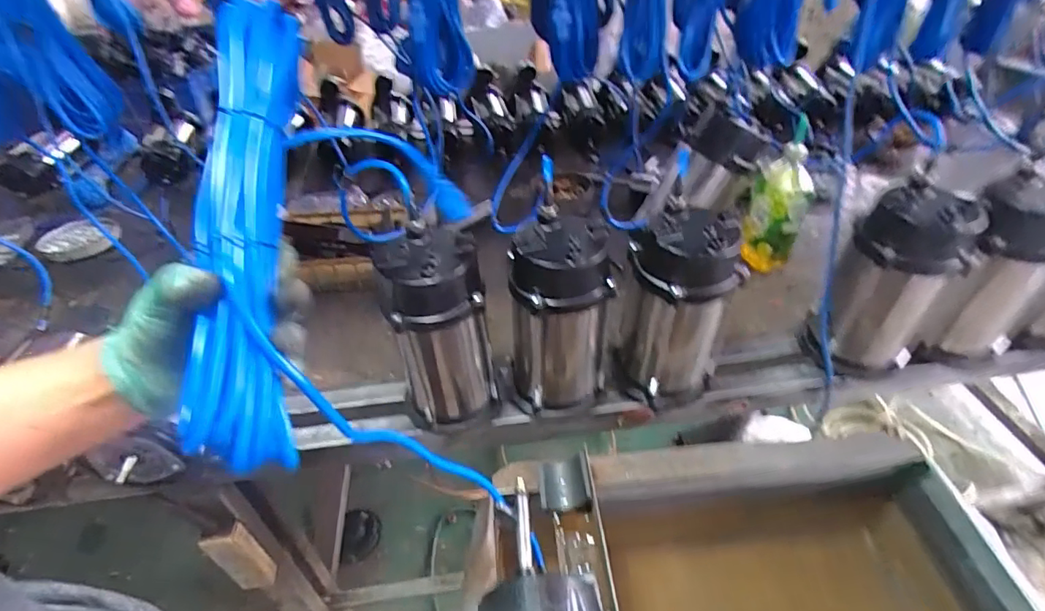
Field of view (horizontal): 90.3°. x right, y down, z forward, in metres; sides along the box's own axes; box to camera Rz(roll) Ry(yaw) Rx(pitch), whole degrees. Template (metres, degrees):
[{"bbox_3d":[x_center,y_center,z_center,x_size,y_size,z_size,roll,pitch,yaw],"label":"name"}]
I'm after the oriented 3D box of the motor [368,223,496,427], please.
[{"bbox_3d":[-0.099,0.040,0.661,0.120,0.261,0.108,-15,42,-13],"label":"motor"}]

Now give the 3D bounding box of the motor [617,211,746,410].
[{"bbox_3d":[0.200,0.011,0.684,0.122,0.258,0.107,-11,42,-9],"label":"motor"}]

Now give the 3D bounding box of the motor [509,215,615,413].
[{"bbox_3d":[0.048,0.028,0.677,0.123,0.267,0.105,-2,41,2],"label":"motor"}]

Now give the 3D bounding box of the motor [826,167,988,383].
[{"bbox_3d":[0.489,-0.025,0.699,0.122,0.254,0.107,25,49,29],"label":"motor"}]

